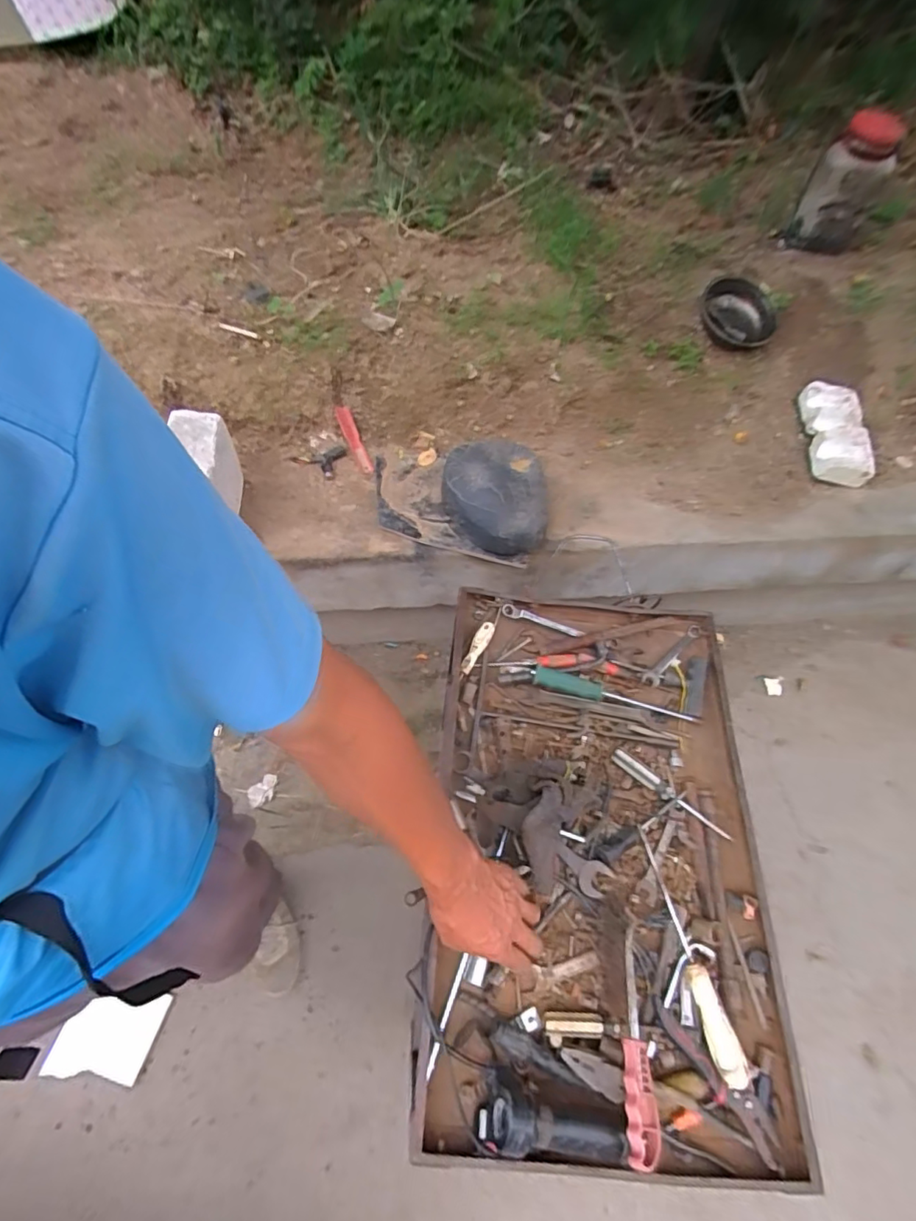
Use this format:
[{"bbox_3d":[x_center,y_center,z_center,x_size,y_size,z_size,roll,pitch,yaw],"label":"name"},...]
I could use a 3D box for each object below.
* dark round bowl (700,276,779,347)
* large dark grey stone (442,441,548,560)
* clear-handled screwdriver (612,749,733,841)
[{"bbox_3d":[0.817,-0.869,1.575,0.212,0.037,0.212,0,82,1],"label":"dark round bowl"},{"bbox_3d":[0.081,-0.272,1.230,0.223,0.099,0.298,3,57,-2],"label":"large dark grey stone"},{"bbox_3d":[0.281,0.244,0.720,0.173,0.021,0.019,36,62,17],"label":"clear-handled screwdriver"}]

